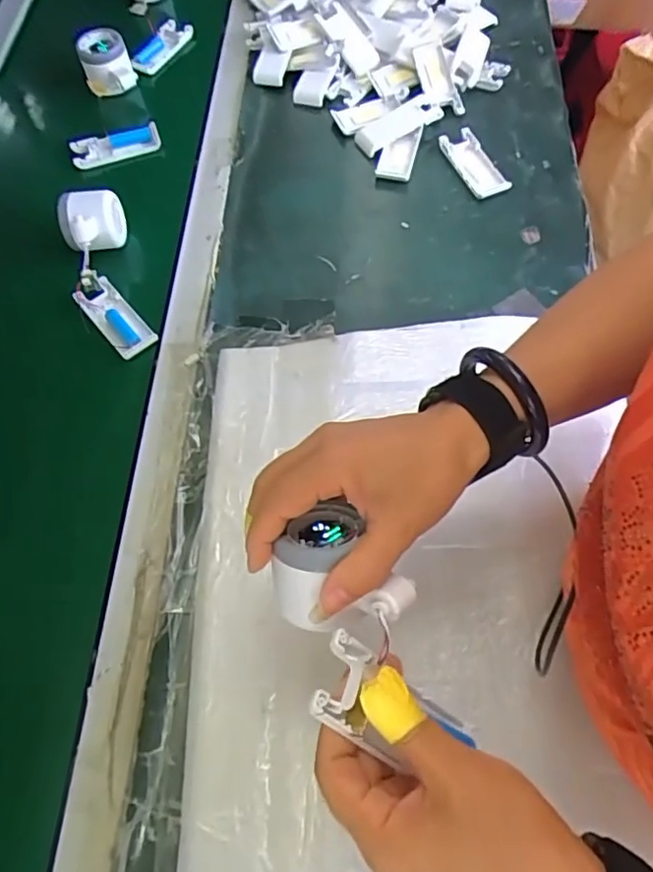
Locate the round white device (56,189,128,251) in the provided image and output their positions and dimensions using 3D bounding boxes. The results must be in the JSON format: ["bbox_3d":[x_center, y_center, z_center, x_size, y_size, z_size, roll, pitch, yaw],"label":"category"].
[{"bbox_3d":[-0.249,-0.228,0.623,0.066,0.061,0.065,-24,66,-10],"label":"round white device"}]

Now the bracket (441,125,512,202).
[{"bbox_3d":[0.174,-0.323,0.684,0.042,0.013,0.102,-19,65,-8],"label":"bracket"}]

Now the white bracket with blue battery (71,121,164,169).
[{"bbox_3d":[-0.257,-0.357,0.711,0.106,0.021,0.036,-16,65,-7],"label":"white bracket with blue battery"}]

